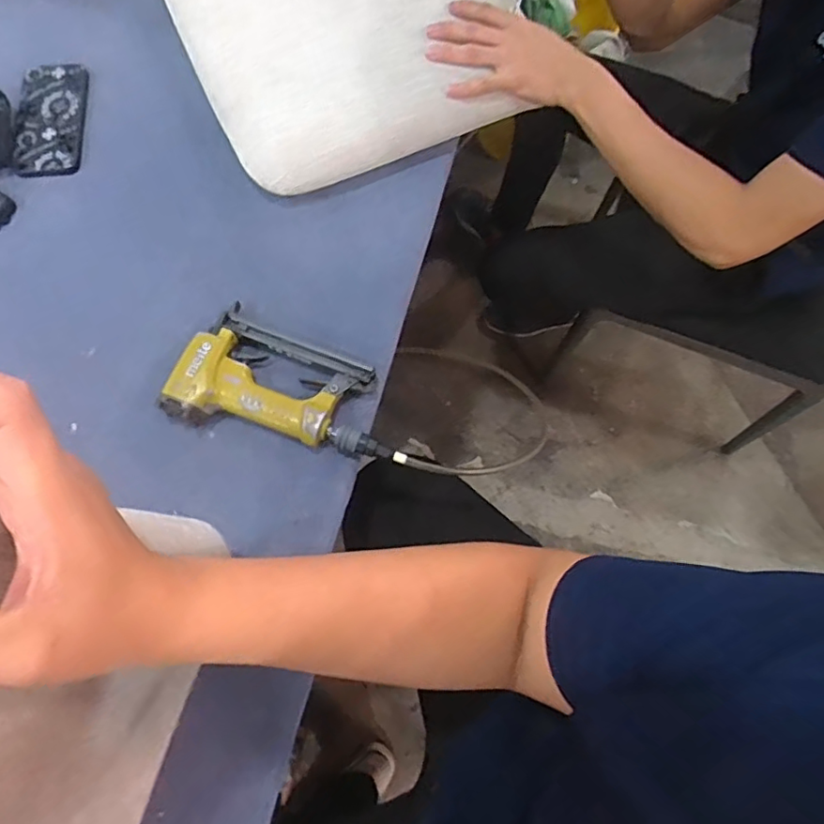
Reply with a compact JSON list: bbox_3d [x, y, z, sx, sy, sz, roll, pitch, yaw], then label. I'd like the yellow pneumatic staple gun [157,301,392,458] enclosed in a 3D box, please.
[{"bbox_3d":[-0.126,-0.023,0.617,0.236,0.040,0.126,17,72,6],"label":"yellow pneumatic staple gun"}]

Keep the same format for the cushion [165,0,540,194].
[{"bbox_3d":[-0.068,-0.518,0.744,0.444,0.082,0.441,-22,73,-7],"label":"cushion"}]

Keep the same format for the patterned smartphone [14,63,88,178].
[{"bbox_3d":[-0.449,-0.367,0.738,0.080,0.011,0.164,-7,72,-2],"label":"patterned smartphone"}]

